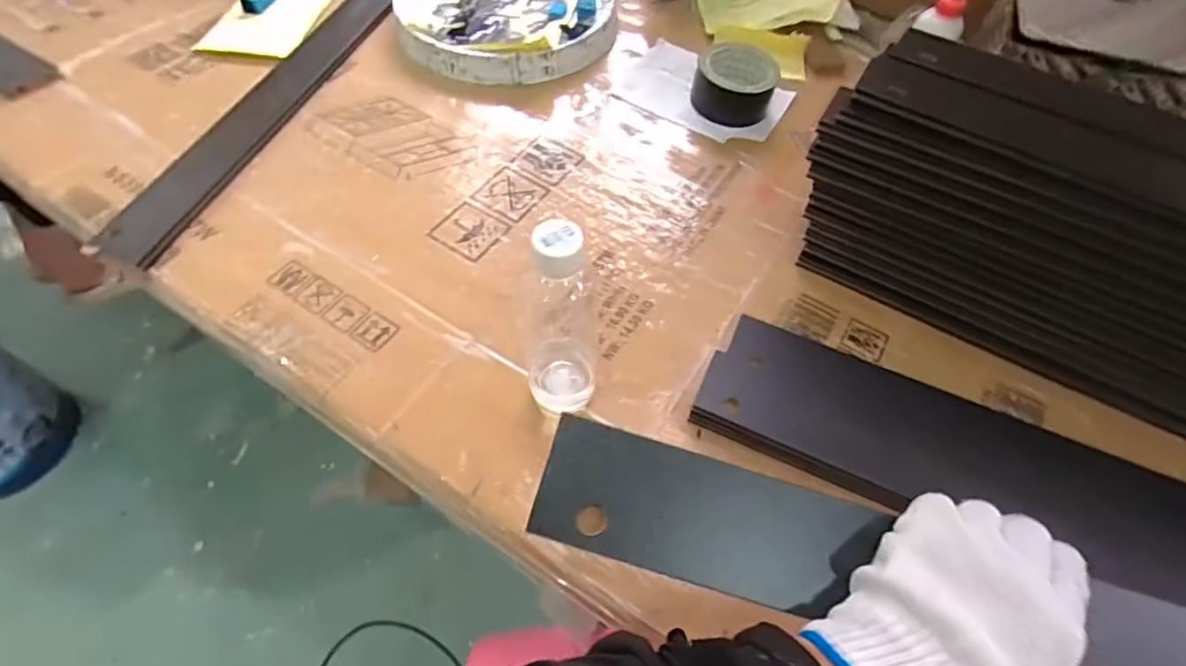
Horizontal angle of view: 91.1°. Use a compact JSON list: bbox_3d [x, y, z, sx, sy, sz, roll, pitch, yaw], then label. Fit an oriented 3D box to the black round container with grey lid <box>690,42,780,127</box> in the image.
[{"bbox_3d":[0.174,-0.308,0.718,0.095,0.058,0.095,2,58,-3],"label":"black round container with grey lid"}]

